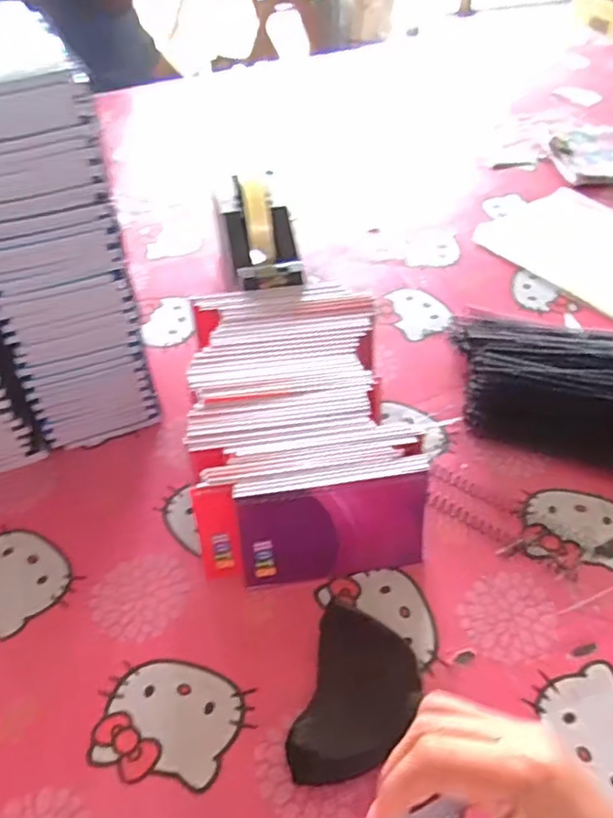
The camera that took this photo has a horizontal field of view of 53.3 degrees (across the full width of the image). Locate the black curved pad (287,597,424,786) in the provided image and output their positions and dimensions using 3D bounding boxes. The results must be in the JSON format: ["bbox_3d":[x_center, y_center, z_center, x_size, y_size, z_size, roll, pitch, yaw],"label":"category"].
[{"bbox_3d":[0.032,0.174,0.372,0.064,0.033,0.100,13,49,10],"label":"black curved pad"}]

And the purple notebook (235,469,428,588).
[{"bbox_3d":[0.020,0.085,0.423,0.128,0.077,0.006,-5,25,-7],"label":"purple notebook"}]

